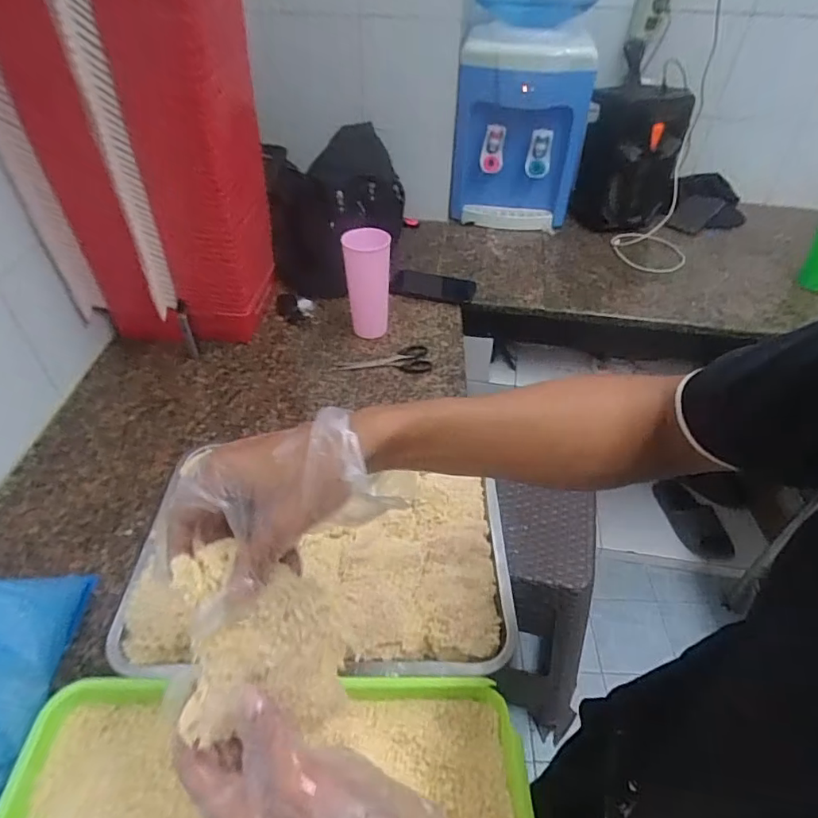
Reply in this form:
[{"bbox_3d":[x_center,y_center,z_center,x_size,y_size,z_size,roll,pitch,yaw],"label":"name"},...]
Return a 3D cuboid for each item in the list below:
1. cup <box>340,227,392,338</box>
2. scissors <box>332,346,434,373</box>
[{"bbox_3d":[-0.068,-0.198,0.866,0.071,0.176,0.068,1,43,-1],"label":"cup"},{"bbox_3d":[-0.043,-0.083,0.871,0.154,0.006,0.071,1,43,-1],"label":"scissors"}]

